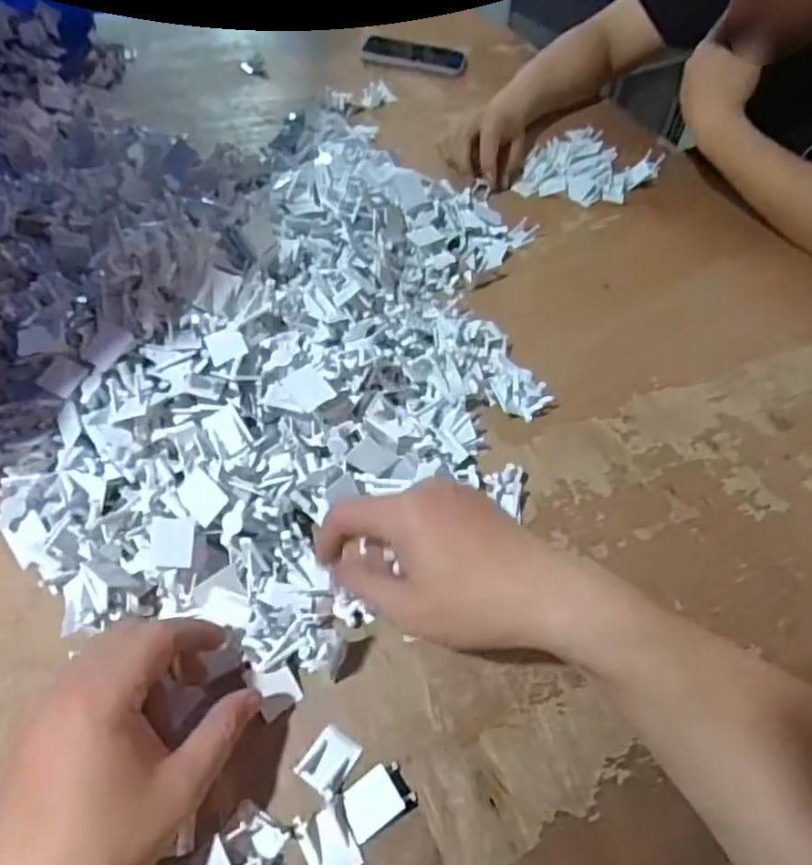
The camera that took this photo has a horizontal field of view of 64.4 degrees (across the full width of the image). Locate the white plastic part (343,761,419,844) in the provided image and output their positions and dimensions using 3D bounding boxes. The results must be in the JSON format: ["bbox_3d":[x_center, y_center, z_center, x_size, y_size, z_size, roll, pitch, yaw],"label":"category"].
[{"bbox_3d":[-0.013,0.186,0.327,0.034,0.013,0.026,-22,57,-22],"label":"white plastic part"}]

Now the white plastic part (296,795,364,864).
[{"bbox_3d":[-0.038,0.202,0.317,0.025,0.004,0.032,-18,55,-19],"label":"white plastic part"}]

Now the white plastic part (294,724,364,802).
[{"bbox_3d":[-0.040,0.173,0.341,0.024,0.007,0.031,31,55,18],"label":"white plastic part"}]

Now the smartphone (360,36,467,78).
[{"bbox_3d":[0.013,-0.541,0.923,0.145,0.017,0.065,7,50,1],"label":"smartphone"}]

